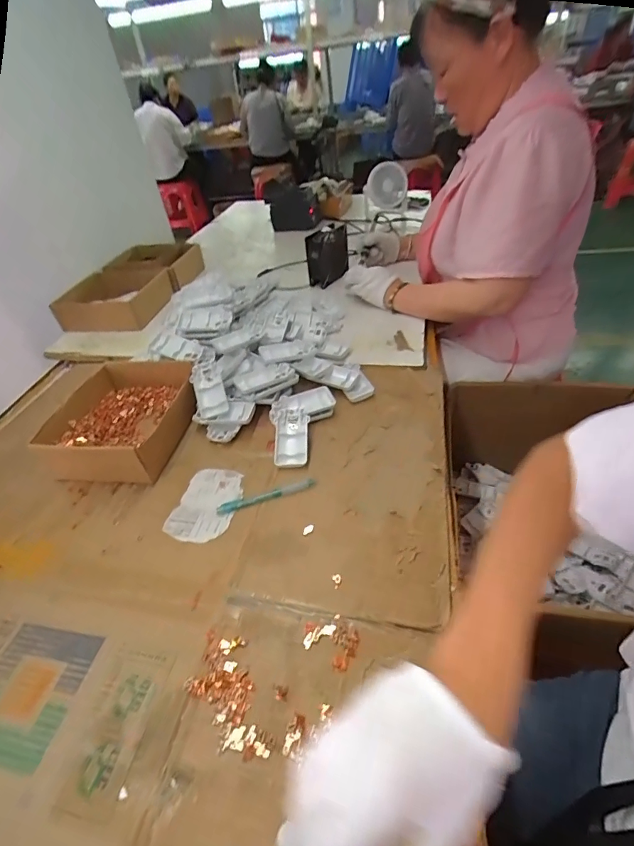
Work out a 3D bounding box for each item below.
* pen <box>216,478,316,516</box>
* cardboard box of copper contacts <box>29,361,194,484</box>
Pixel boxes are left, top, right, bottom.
[{"bbox_3d":[-0.067,0.096,0.558,0.131,0.007,0.017,-15,43,-8],"label":"pen"},{"bbox_3d":[-0.300,-0.010,0.666,0.187,0.067,0.222,5,44,13],"label":"cardboard box of copper contacts"}]

